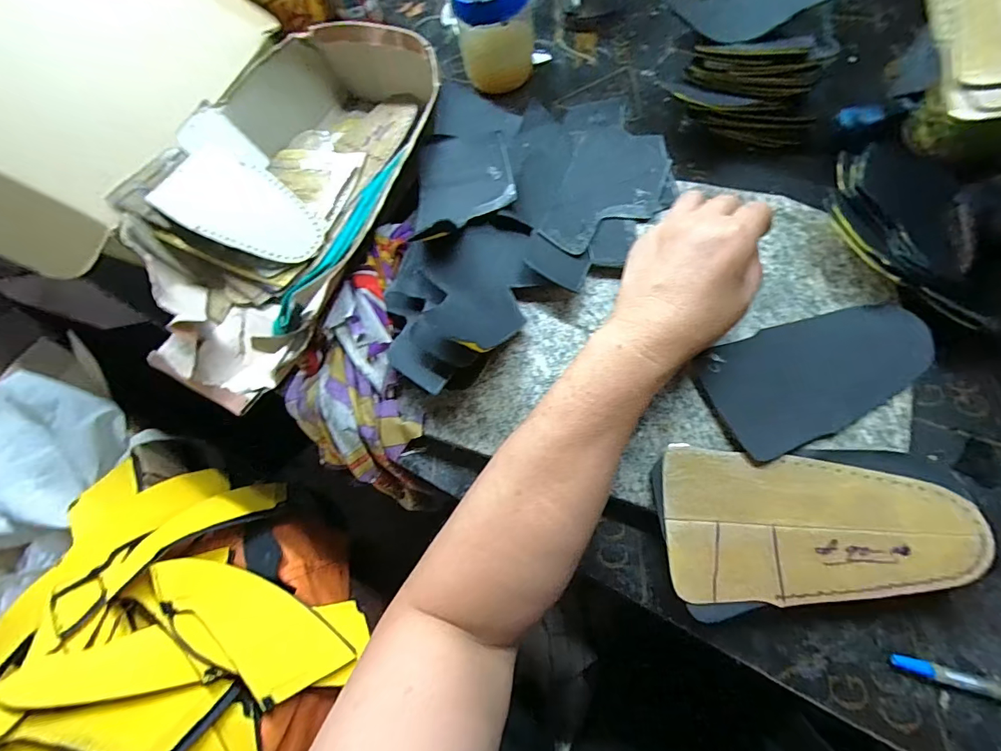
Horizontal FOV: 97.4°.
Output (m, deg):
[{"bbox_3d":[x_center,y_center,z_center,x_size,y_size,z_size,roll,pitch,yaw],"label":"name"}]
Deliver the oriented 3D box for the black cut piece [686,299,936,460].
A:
[{"bbox_3d":[0.212,-0.003,0.295,0.143,0.007,0.078,-22,68,0],"label":"black cut piece"}]

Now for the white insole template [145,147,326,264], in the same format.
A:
[{"bbox_3d":[-0.236,-0.155,0.403,0.153,0.009,0.076,25,77,4],"label":"white insole template"}]

